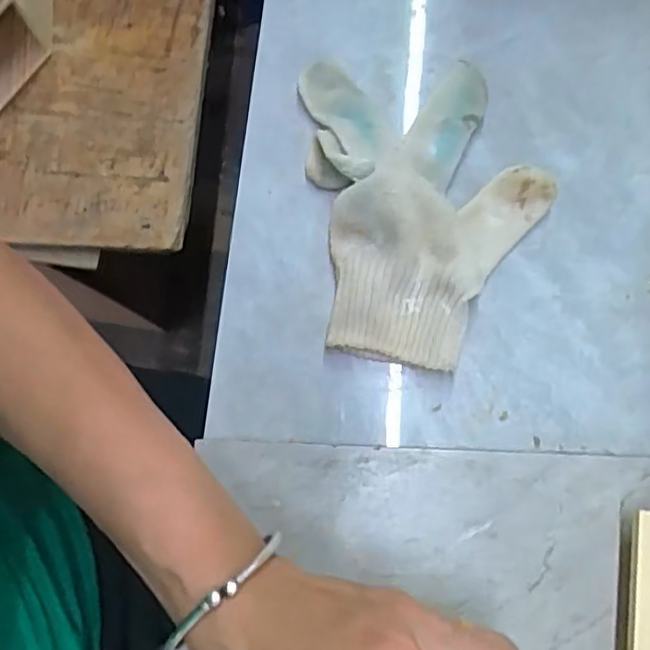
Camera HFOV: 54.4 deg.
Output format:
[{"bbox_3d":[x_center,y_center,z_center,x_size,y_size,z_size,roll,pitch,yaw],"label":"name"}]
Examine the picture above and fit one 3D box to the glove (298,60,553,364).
[{"bbox_3d":[0.055,-0.065,0.323,0.121,0.034,0.170,-7,79,1],"label":"glove"}]

